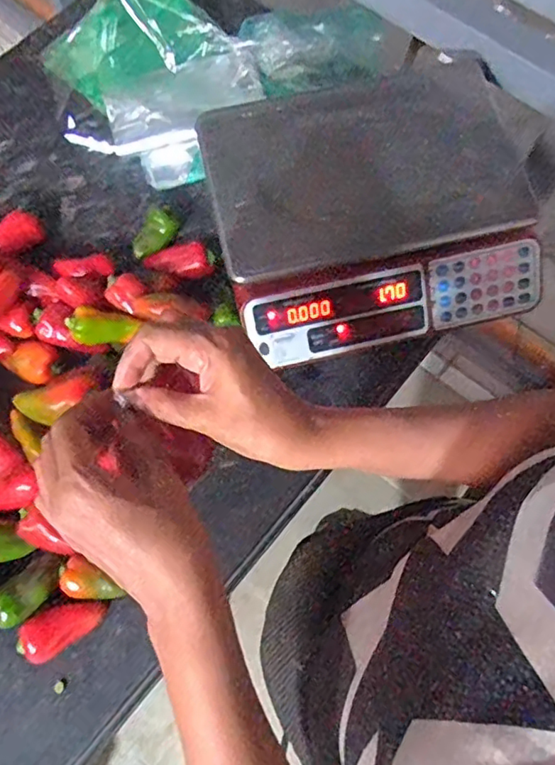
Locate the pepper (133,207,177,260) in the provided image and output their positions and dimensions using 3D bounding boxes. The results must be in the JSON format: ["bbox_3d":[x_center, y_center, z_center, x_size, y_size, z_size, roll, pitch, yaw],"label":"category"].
[{"bbox_3d":[-0.154,-0.185,0.696,0.035,0.034,0.059,32,74,8],"label":"pepper"}]

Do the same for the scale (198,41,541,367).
[{"bbox_3d":[0.106,-0.207,0.637,0.356,0.116,0.304,-12,73,-5],"label":"scale"}]

